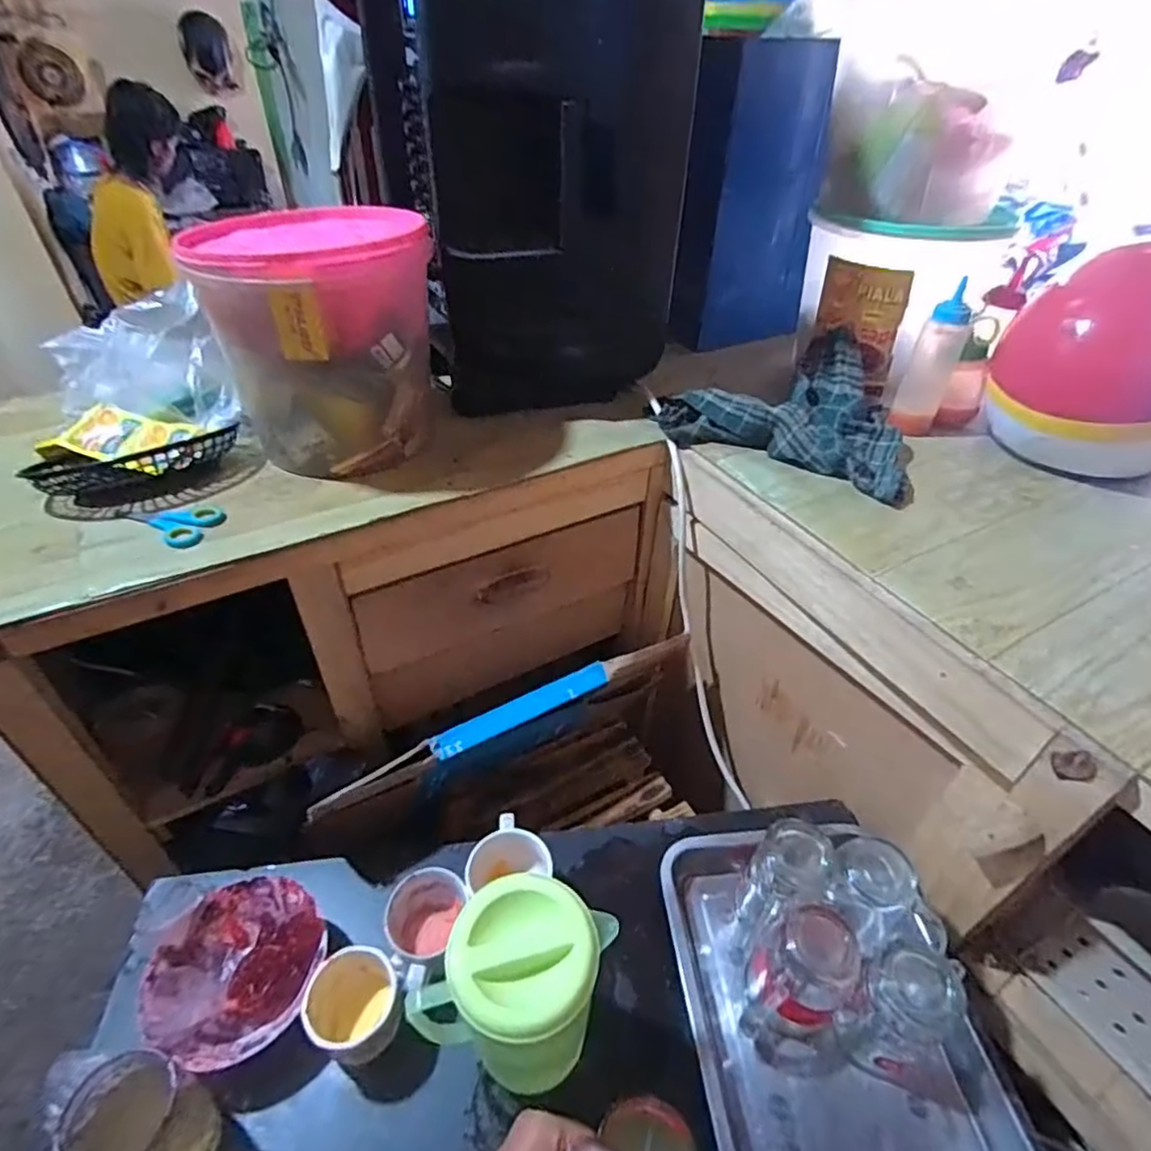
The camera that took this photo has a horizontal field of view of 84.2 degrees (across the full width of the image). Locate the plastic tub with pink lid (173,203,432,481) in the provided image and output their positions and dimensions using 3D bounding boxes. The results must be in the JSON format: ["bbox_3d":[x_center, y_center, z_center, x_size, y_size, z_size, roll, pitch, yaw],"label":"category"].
[{"bbox_3d":[-0.285,-0.275,0.760,0.227,0.247,0.227,-7,43,-7],"label":"plastic tub with pink lid"}]

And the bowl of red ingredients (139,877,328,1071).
[{"bbox_3d":[-0.313,0.365,0.596,0.134,0.059,0.148,25,47,25],"label":"bowl of red ingredients"}]

